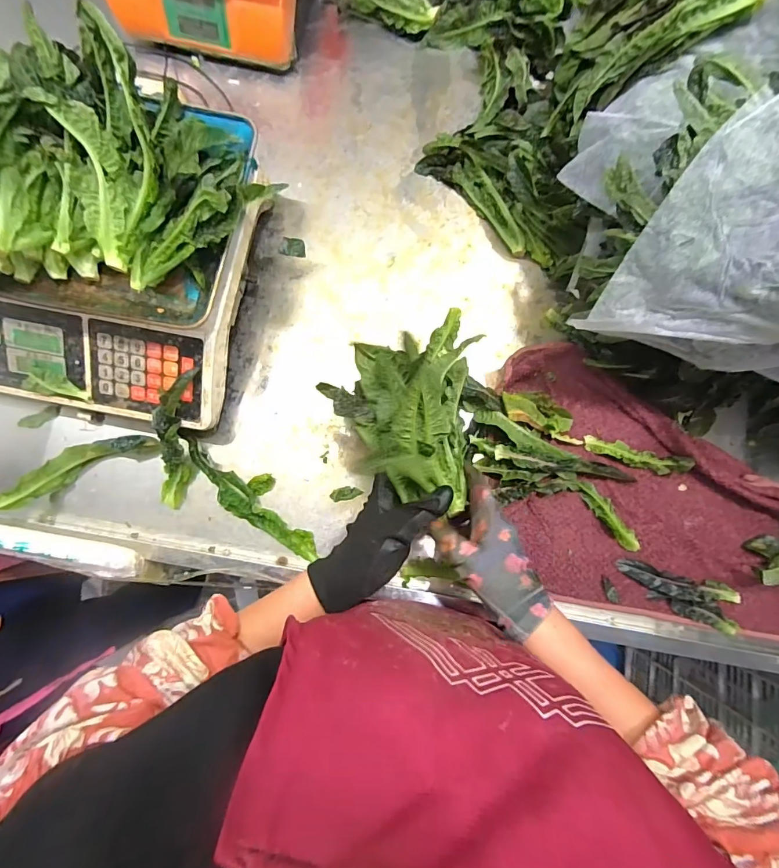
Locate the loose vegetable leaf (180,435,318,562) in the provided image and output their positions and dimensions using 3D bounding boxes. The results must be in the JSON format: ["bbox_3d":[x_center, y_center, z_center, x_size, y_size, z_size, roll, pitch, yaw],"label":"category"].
[{"bbox_3d":[-0.166,0.080,0.491,0.198,0.020,0.035,38,82,3],"label":"loose vegetable leaf"}]

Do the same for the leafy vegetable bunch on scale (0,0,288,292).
[{"bbox_3d":[-0.296,-0.241,0.373,0.310,0.109,0.240,19,82,0],"label":"leafy vegetable bunch on scale"}]

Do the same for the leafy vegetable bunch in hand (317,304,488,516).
[{"bbox_3d":[0.014,-0.030,0.408,0.138,0.086,0.186,5,82,-2],"label":"leafy vegetable bunch in hand"}]

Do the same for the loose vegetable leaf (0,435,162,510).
[{"bbox_3d":[-0.368,0.043,0.490,0.192,0.050,0.044,-26,84,-20],"label":"loose vegetable leaf"}]

